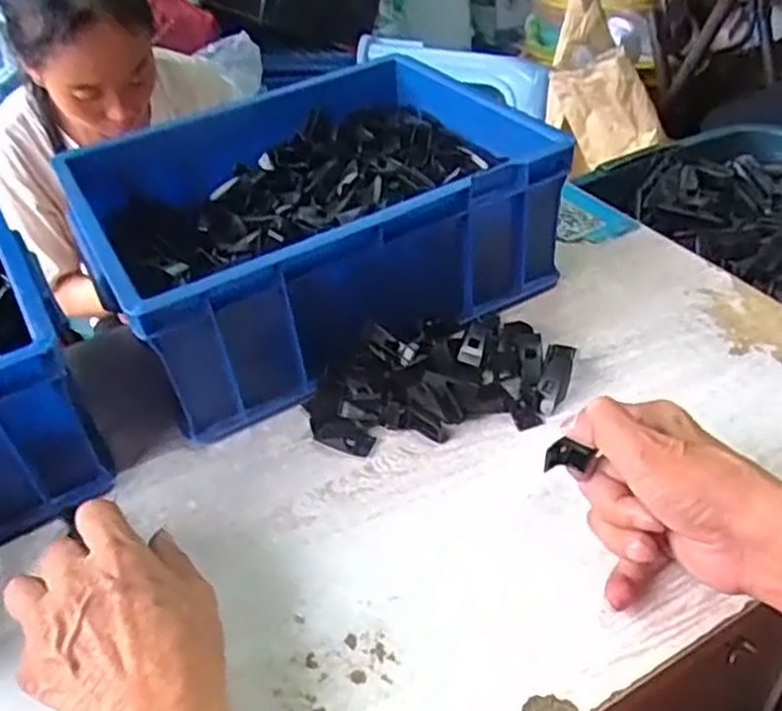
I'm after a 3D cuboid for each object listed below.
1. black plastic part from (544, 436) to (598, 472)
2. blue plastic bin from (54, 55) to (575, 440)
[{"bbox_3d":[0.095,0.054,0.401,0.024,0.018,0.008,-1,40,9],"label":"black plastic part"},{"bbox_3d":[-0.069,-0.108,0.619,0.338,0.132,0.282,-26,43,-21],"label":"blue plastic bin"}]

